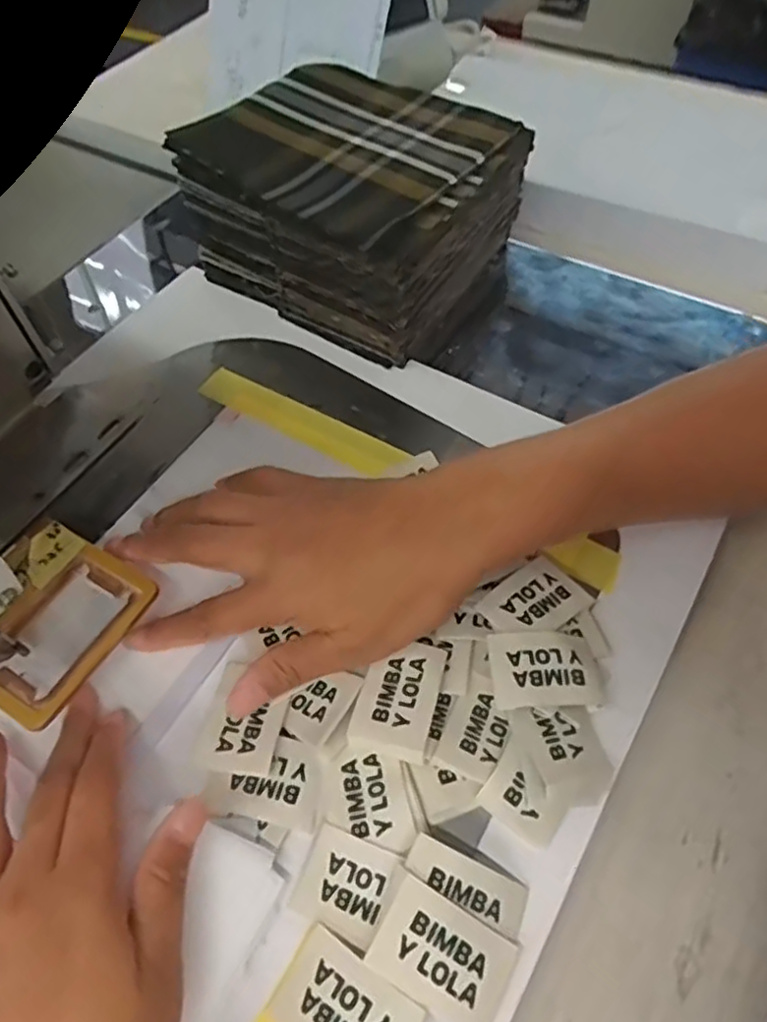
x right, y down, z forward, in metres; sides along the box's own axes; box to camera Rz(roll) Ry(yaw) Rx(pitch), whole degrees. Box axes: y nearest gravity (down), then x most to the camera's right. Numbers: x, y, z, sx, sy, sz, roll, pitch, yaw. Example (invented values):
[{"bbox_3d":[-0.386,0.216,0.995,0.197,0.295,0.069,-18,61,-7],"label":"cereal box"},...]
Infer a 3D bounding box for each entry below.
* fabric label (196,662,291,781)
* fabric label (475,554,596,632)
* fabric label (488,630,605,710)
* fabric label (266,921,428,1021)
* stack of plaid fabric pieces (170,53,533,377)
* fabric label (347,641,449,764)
[{"bbox_3d":[-0.061,0.092,0.295,0.033,0.004,0.047,11,48,8],"label":"fabric label"},{"bbox_3d":[0.072,0.043,0.316,0.047,0.006,0.033,-31,59,-23],"label":"fabric label"},{"bbox_3d":[0.071,0.071,0.296,0.045,0.009,0.036,-4,59,-4],"label":"fabric label"},{"bbox_3d":[-0.014,0.179,0.237,0.049,0.008,0.033,30,63,16],"label":"fabric label"},{"bbox_3d":[-0.021,-0.200,0.430,0.179,0.086,0.156,31,63,16],"label":"stack of plaid fabric pieces"},{"bbox_3d":[0.007,0.081,0.292,0.034,0.006,0.048,11,53,14],"label":"fabric label"}]

